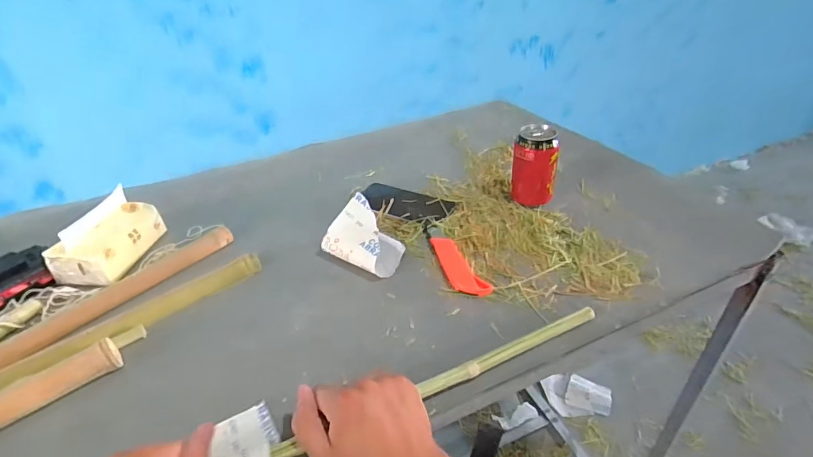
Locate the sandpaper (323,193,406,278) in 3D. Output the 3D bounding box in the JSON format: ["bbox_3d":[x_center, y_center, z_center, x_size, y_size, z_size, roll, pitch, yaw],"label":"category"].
[{"bbox_3d":[-0.058,0.010,0.597,0.105,0.061,0.072,19,42,29],"label":"sandpaper"}]

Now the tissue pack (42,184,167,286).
[{"bbox_3d":[-0.427,0.010,0.632,0.090,0.072,0.143,6,38,15],"label":"tissue pack"}]

